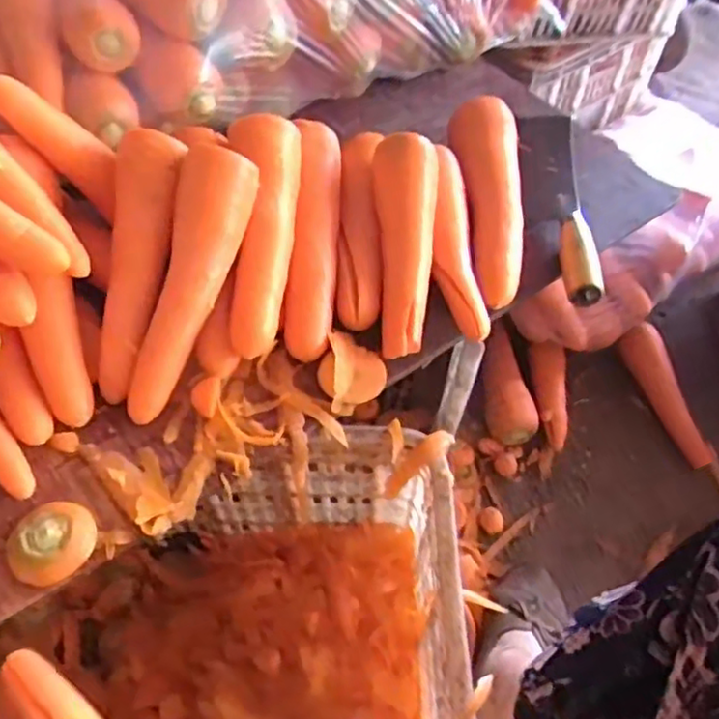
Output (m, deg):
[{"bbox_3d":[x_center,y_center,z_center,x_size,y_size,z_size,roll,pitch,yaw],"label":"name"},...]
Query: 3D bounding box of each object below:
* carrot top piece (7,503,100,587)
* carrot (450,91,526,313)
[{"bbox_3d":[-0.204,0.119,0.449,0.053,0.013,0.049,1,54,-2],"label":"carrot top piece"},{"bbox_3d":[0.126,-0.147,0.625,0.057,0.065,0.221,-1,54,-4],"label":"carrot"}]

